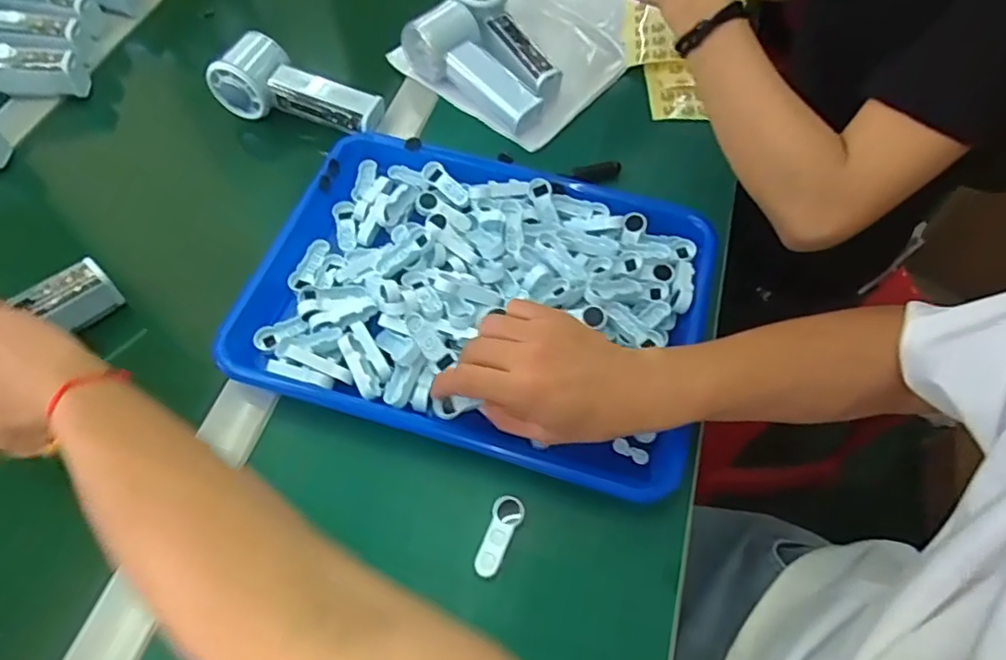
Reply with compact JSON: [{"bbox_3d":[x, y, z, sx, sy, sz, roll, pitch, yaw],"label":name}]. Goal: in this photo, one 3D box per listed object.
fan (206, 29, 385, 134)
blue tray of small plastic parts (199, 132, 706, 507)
[{"bbox_3d":[-0.190,-0.228,0.549,0.149,0.054,0.051,12,61,5],"label":"fan"},{"bbox_3d":[-0.017,-0.029,0.447,0.329,0.038,0.243,15,61,7],"label":"blue tray of small plastic parts"}]

